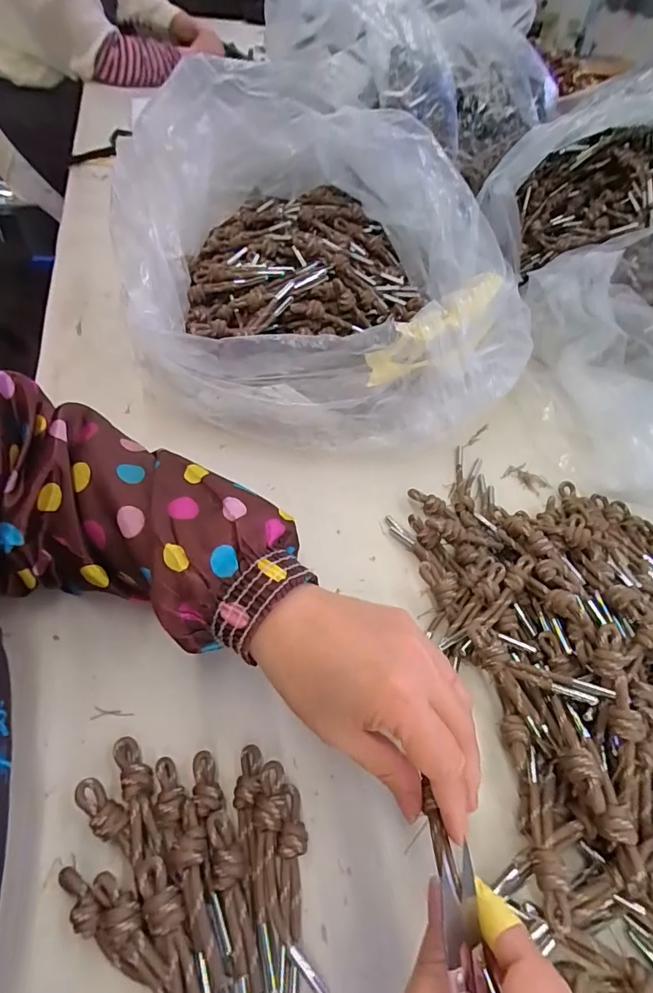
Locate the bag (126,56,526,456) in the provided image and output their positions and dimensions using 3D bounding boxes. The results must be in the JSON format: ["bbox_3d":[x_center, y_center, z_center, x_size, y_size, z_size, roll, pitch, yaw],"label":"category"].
[{"bbox_3d":[-0.019,-0.212,0.429,0.315,0.175,0.348,-10,55,-14],"label":"bag"}]

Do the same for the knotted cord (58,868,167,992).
[{"bbox_3d":[-0.085,0.213,0.203,0.109,0.015,0.019,41,59,22],"label":"knotted cord"}]

